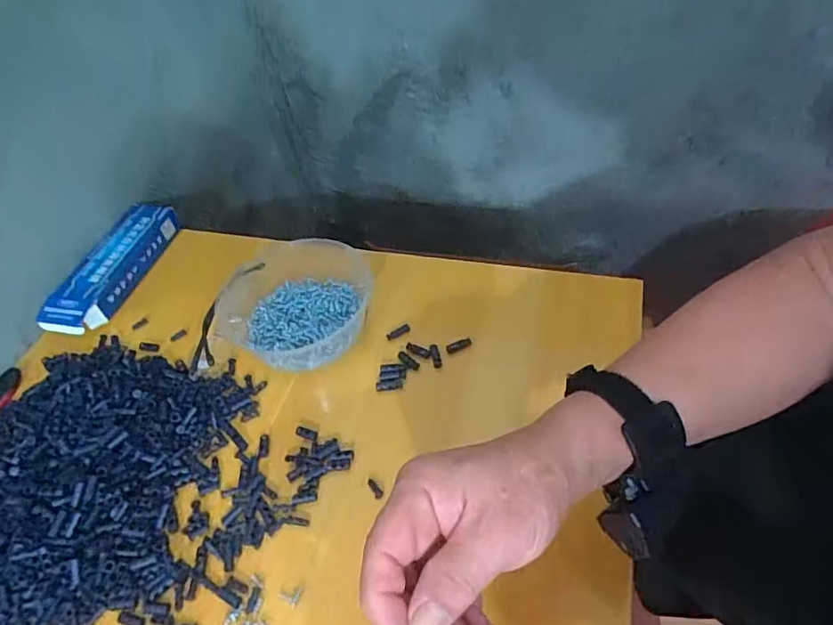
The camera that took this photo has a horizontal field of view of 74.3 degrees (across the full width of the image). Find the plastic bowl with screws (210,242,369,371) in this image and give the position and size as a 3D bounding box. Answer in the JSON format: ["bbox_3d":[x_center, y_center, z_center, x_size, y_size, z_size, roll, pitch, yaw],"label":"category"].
[{"bbox_3d":[-0.115,-0.017,0.530,0.147,0.041,0.144,-3,49,3],"label":"plastic bowl with screws"}]

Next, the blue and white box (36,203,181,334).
[{"bbox_3d":[-0.325,-0.049,0.589,0.062,0.035,0.177,9,51,13],"label":"blue and white box"}]

